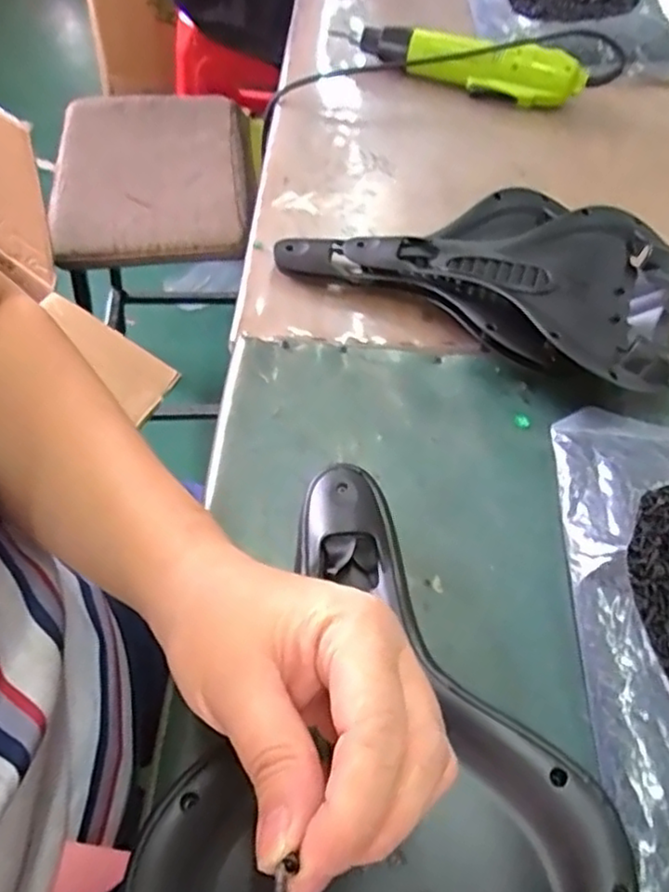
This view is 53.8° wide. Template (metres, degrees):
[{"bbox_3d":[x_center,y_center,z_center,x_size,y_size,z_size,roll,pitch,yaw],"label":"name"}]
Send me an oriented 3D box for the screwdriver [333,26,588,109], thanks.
[{"bbox_3d":[0.125,-0.382,0.664,0.238,0.049,0.047,25,59,14],"label":"screwdriver"}]

